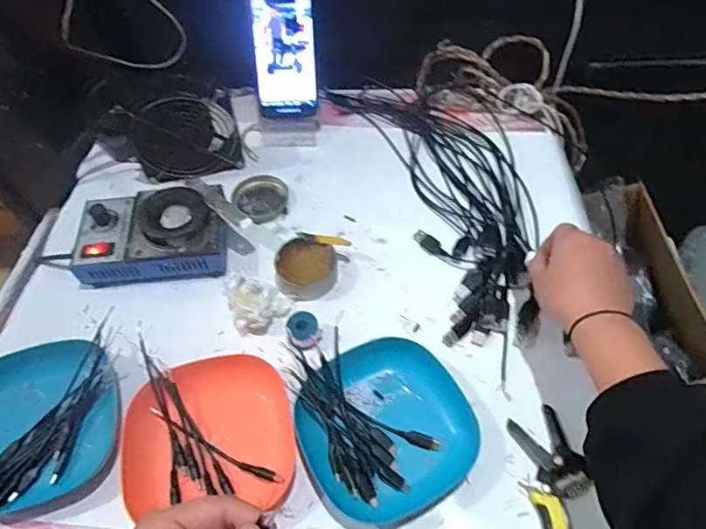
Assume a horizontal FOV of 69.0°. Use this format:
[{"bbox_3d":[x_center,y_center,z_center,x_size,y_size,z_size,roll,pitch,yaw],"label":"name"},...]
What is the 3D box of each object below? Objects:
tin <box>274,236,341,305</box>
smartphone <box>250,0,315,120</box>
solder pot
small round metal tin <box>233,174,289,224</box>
[{"bbox_3d":[-0.050,0.006,0.539,0.059,0.027,0.062,-2,55,3],"label":"tin"},{"bbox_3d":[-0.086,-0.267,0.634,0.073,0.165,0.011,-2,23,-2],"label":"smartphone"},{"bbox_3d":[-0.215,-0.030,0.549,0.151,0.065,0.095,-6,55,0],"label":"solder pot"},{"bbox_3d":[-0.108,-0.081,0.612,0.063,0.010,0.067,-2,55,3],"label":"small round metal tin"}]

